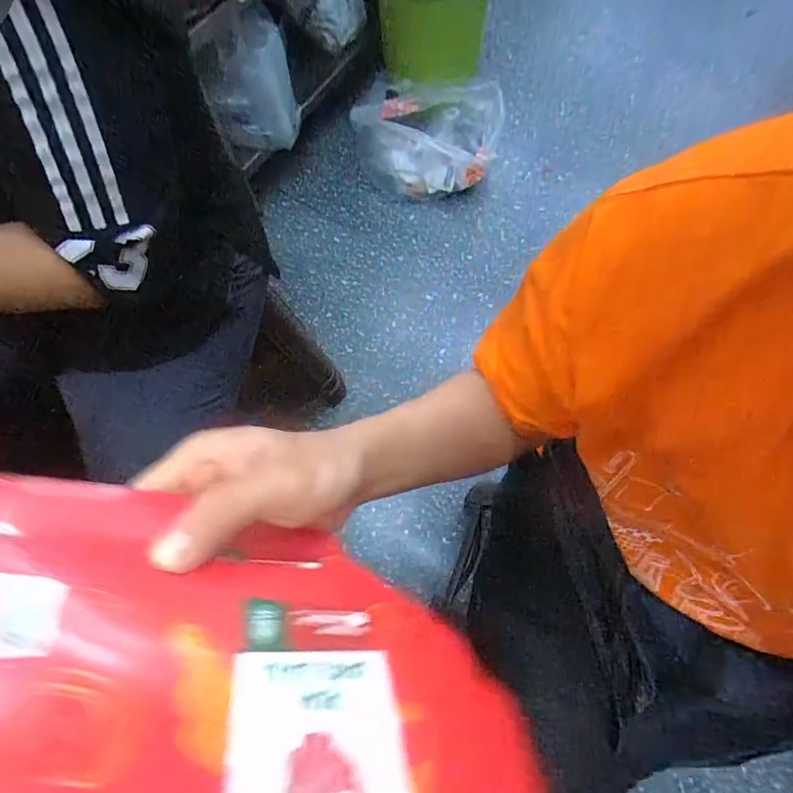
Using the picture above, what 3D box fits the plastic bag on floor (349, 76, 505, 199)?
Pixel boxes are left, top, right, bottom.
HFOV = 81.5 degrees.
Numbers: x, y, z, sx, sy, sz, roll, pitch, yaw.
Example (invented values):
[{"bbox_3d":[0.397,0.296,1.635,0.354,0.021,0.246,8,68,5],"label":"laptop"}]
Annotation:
[{"bbox_3d":[0.092,-0.818,1.442,0.457,0.266,0.238,6,72,4],"label":"plastic bag on floor"}]

